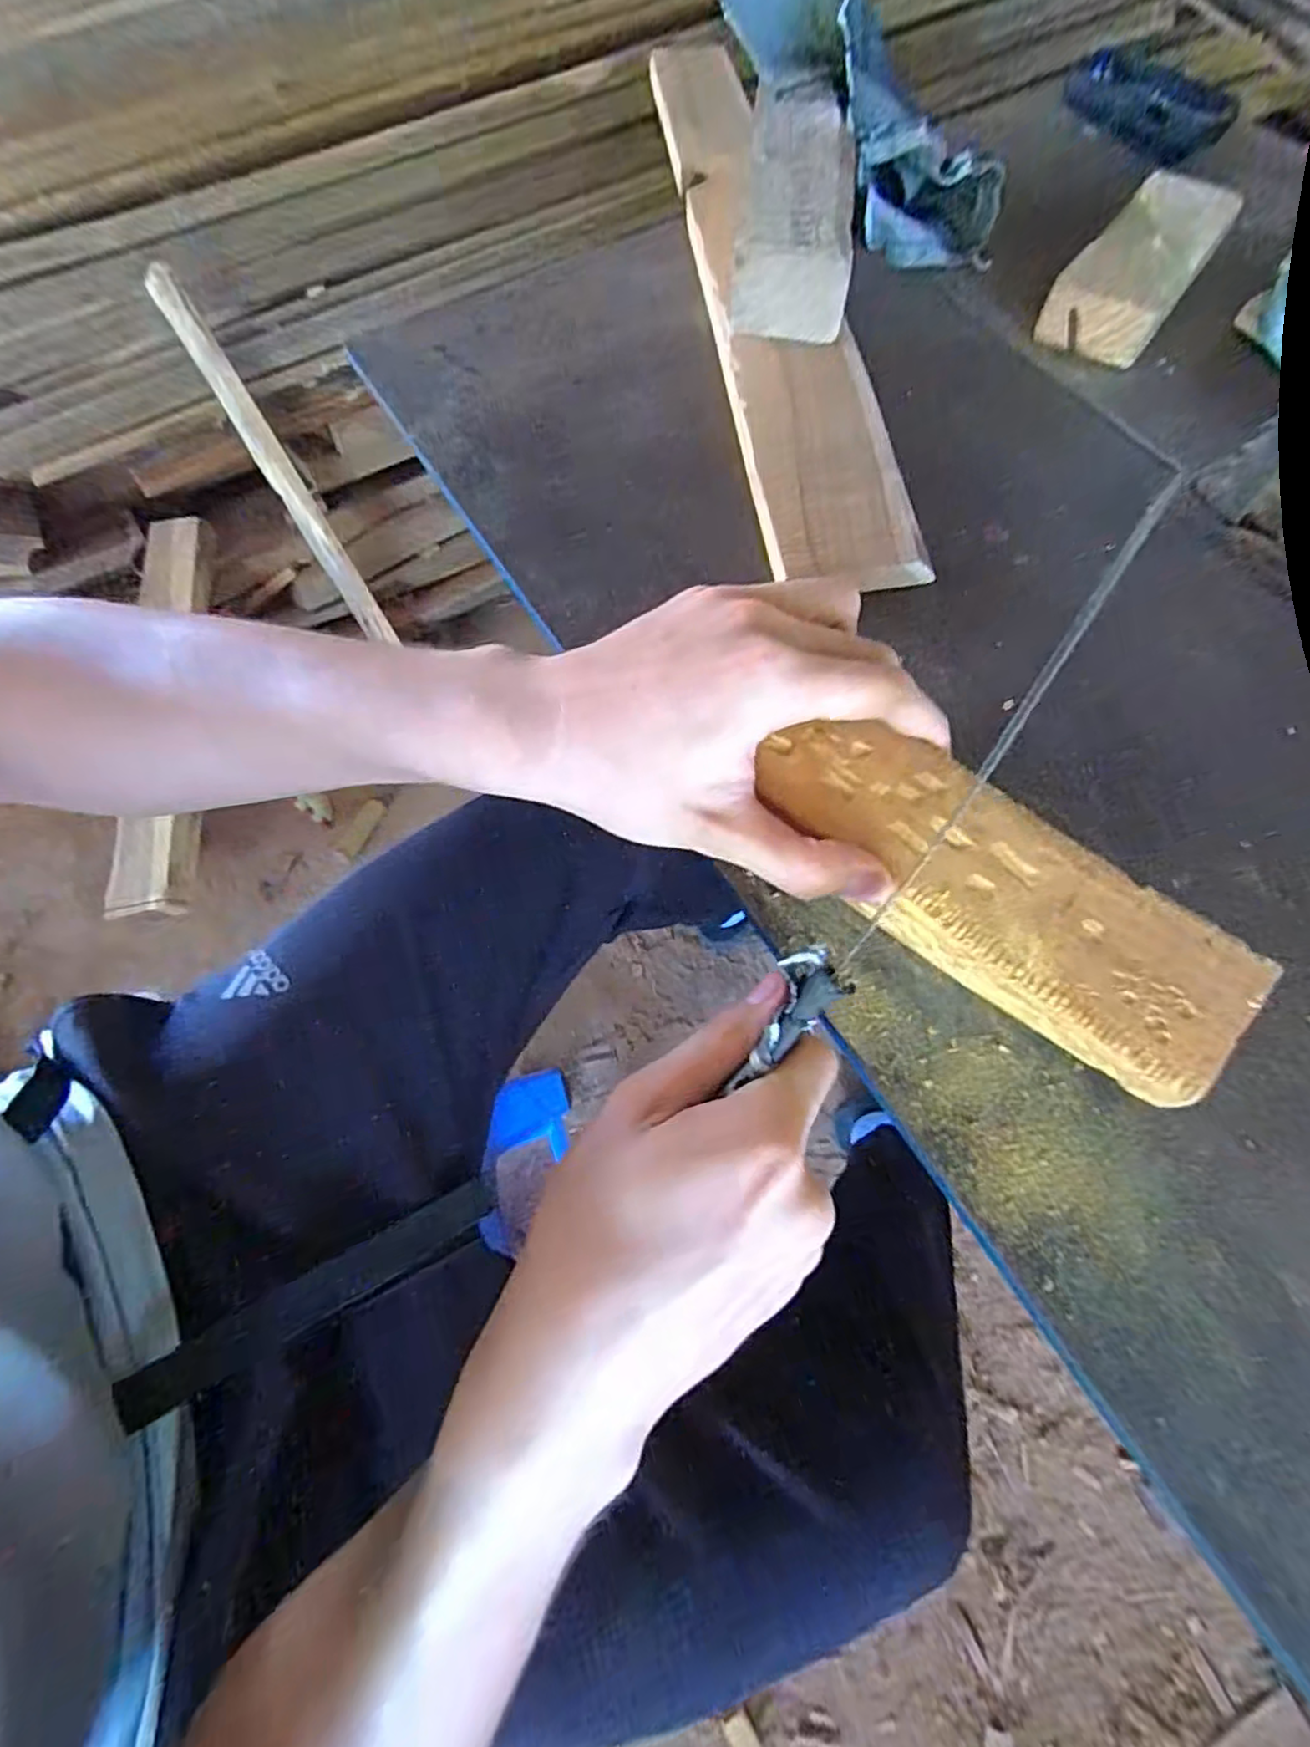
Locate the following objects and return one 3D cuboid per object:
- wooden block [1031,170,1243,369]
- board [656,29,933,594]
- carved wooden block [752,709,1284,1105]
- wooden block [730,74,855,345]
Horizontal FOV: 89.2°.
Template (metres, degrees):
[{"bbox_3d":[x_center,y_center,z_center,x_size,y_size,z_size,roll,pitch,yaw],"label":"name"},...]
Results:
[{"bbox_3d":[0.279,-0.348,0.382,0.059,0.033,0.135,37,72,14],"label":"wooden block"},{"bbox_3d":[0.058,-0.363,0.395,0.073,0.021,0.498,-8,68,-3],"label":"board"},{"bbox_3d":[0.106,0.007,0.224,0.158,0.035,0.053,39,73,14],"label":"carved wooden block"},{"bbox_3d":[0.076,-0.370,0.370,0.063,0.044,0.161,6,67,3],"label":"wooden block"}]

